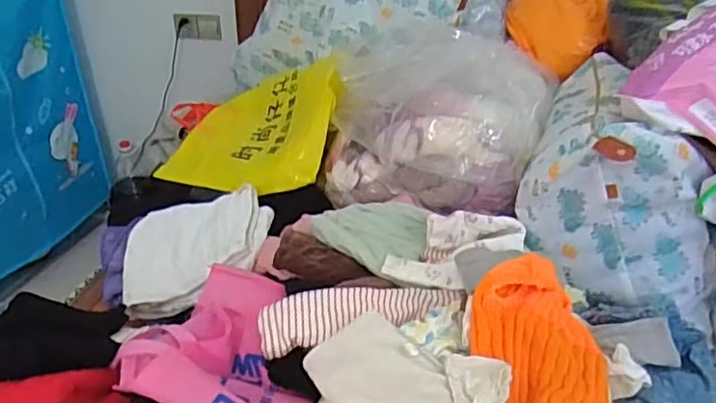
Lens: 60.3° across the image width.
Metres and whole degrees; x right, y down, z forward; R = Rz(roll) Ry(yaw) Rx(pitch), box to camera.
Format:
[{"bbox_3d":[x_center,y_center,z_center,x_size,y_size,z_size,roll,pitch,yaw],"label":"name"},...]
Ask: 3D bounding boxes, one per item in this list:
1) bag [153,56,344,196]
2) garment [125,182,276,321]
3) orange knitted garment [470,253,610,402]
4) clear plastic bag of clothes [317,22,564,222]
[{"bbox_3d":[-0.239,-0.194,1.435,0.405,0.212,0.371,1,30,2],"label":"bag"},{"bbox_3d":[-0.321,0.095,1.228,0.303,0.070,0.233,-18,53,5],"label":"garment"},{"bbox_3d":[0.243,0.190,0.823,0.183,0.116,0.269,4,30,8],"label":"orange knitted garment"},{"bbox_3d":[0.162,-0.204,1.327,0.457,0.290,0.417,11,32,18],"label":"clear plastic bag of clothes"}]

